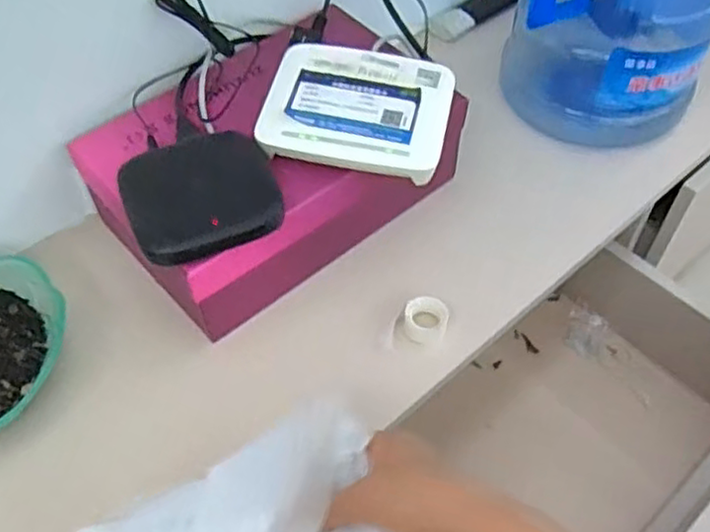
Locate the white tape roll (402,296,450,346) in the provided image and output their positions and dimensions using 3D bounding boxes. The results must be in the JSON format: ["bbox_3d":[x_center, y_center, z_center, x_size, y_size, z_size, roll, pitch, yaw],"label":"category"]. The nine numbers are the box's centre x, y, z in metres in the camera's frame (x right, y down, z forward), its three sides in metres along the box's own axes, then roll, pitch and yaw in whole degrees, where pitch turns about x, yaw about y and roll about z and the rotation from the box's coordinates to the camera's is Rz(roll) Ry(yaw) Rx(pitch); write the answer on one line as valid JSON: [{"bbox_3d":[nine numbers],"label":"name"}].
[{"bbox_3d":[0.059,0.046,0.578,0.035,0.027,0.033,0,53,0],"label":"white tape roll"}]

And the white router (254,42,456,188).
[{"bbox_3d":[0.002,-0.130,0.575,0.148,0.026,0.128,9,53,7],"label":"white router"}]

